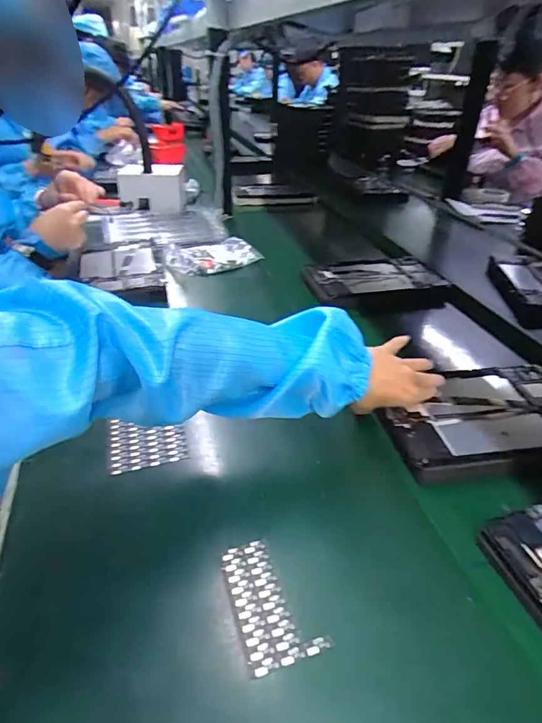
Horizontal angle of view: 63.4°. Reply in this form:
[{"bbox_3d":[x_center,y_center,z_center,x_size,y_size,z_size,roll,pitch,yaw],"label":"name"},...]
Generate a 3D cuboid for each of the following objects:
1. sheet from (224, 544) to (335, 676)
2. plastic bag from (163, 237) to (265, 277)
[{"bbox_3d":[-0.002,0.190,0.354,0.056,0.004,0.097,-11,36,-17],"label":"sheet"},{"bbox_3d":[-0.121,-0.220,0.925,0.193,0.035,0.133,-7,35,-12],"label":"plastic bag"}]

